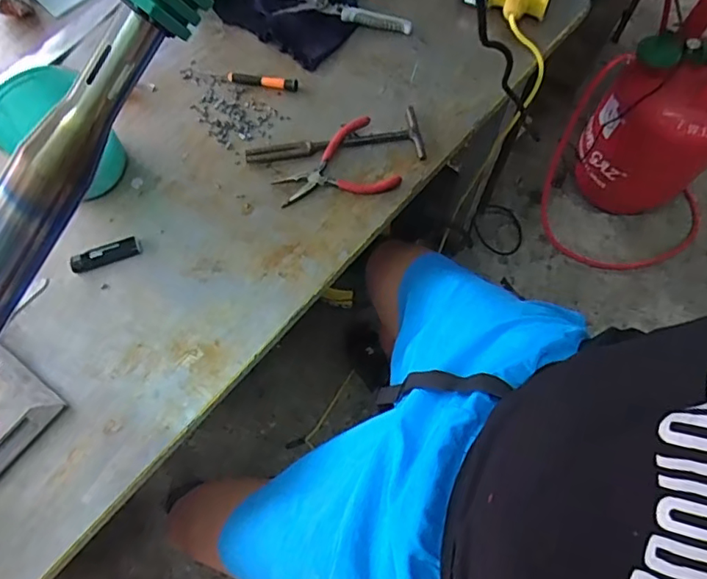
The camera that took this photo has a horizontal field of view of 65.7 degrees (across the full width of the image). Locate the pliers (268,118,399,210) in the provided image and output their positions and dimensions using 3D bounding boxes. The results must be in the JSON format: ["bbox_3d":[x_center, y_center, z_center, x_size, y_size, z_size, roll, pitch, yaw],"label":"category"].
[{"bbox_3d":[-0.026,-0.147,0.676,0.140,0.028,0.096,-22,69,-8],"label":"pliers"}]

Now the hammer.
[{"bbox_3d":[-0.024,-0.180,0.695,0.221,0.015,0.067,-11,68,-4],"label":"hammer"}]

